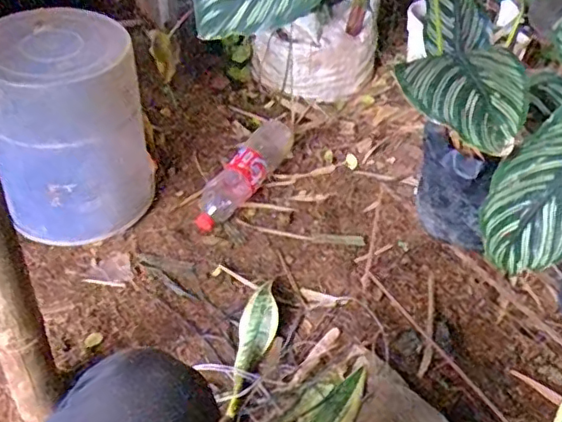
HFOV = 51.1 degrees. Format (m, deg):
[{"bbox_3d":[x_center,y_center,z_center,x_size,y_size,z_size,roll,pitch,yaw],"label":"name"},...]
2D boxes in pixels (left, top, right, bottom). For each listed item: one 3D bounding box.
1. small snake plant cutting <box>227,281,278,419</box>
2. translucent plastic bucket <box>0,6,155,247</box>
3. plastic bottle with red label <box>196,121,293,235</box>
[{"bbox_3d":[-0.044,0.221,0.974,0.059,0.024,0.264,7,43,6],"label":"small snake plant cutting"},{"bbox_3d":[-0.380,-0.152,1.092,0.241,0.385,0.220,-7,48,-11],"label":"translucent plastic bucket"},{"bbox_3d":[-0.084,-0.078,1.248,0.090,0.079,0.300,23,49,17],"label":"plastic bottle with red label"}]

